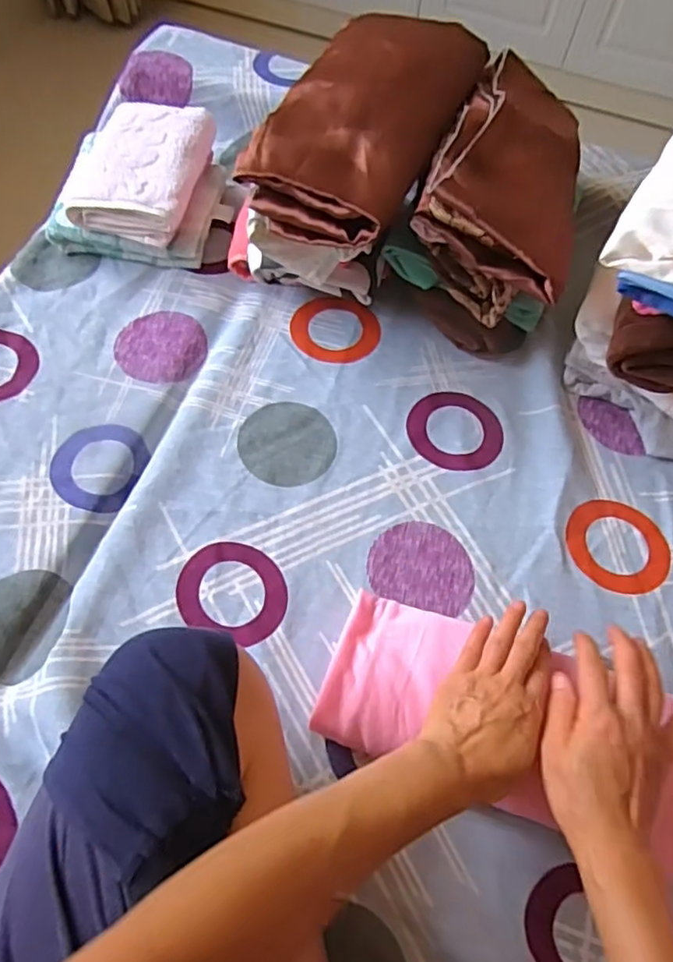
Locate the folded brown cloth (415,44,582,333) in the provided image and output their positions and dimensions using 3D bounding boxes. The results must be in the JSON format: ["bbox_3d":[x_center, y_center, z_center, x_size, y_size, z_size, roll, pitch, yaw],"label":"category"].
[{"bbox_3d":[0.179,-0.295,0.602,0.143,0.123,0.258,22,64,7],"label":"folded brown cloth"}]

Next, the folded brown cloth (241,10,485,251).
[{"bbox_3d":[0.032,-0.347,0.574,0.147,0.055,0.279,25,65,8],"label":"folded brown cloth"}]

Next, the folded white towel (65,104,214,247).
[{"bbox_3d":[-0.221,-0.345,0.686,0.139,0.058,0.167,13,64,2],"label":"folded white towel"}]

